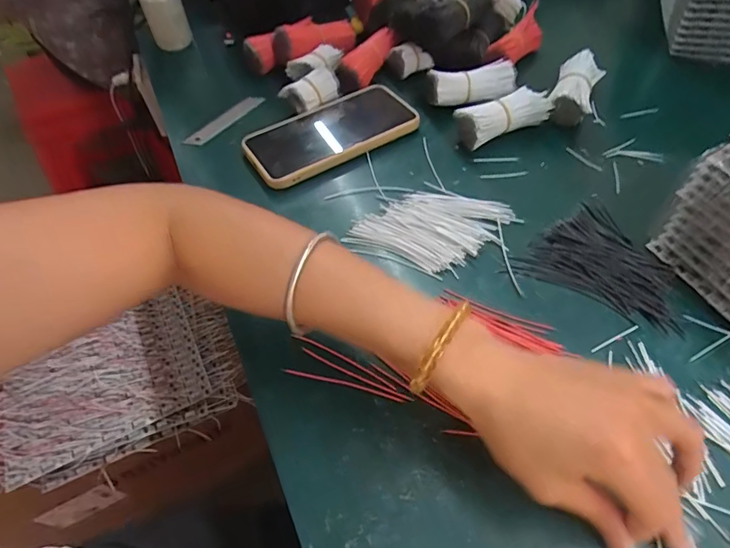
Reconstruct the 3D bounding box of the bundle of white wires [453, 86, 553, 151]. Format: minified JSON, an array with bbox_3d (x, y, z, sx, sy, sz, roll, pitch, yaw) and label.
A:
[{"bbox_3d":[0.132,-0.148,0.453,0.090,0.034,0.029,-21,54,-13],"label":"bundle of white wires"}]

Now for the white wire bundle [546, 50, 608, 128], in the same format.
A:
[{"bbox_3d":[0.211,-0.185,0.476,0.039,0.037,0.086,20,56,18],"label":"white wire bundle"}]

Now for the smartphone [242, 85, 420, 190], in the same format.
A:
[{"bbox_3d":[-0.035,-0.139,0.464,0.163,0.016,0.082,-24,55,-15],"label":"smartphone"}]

